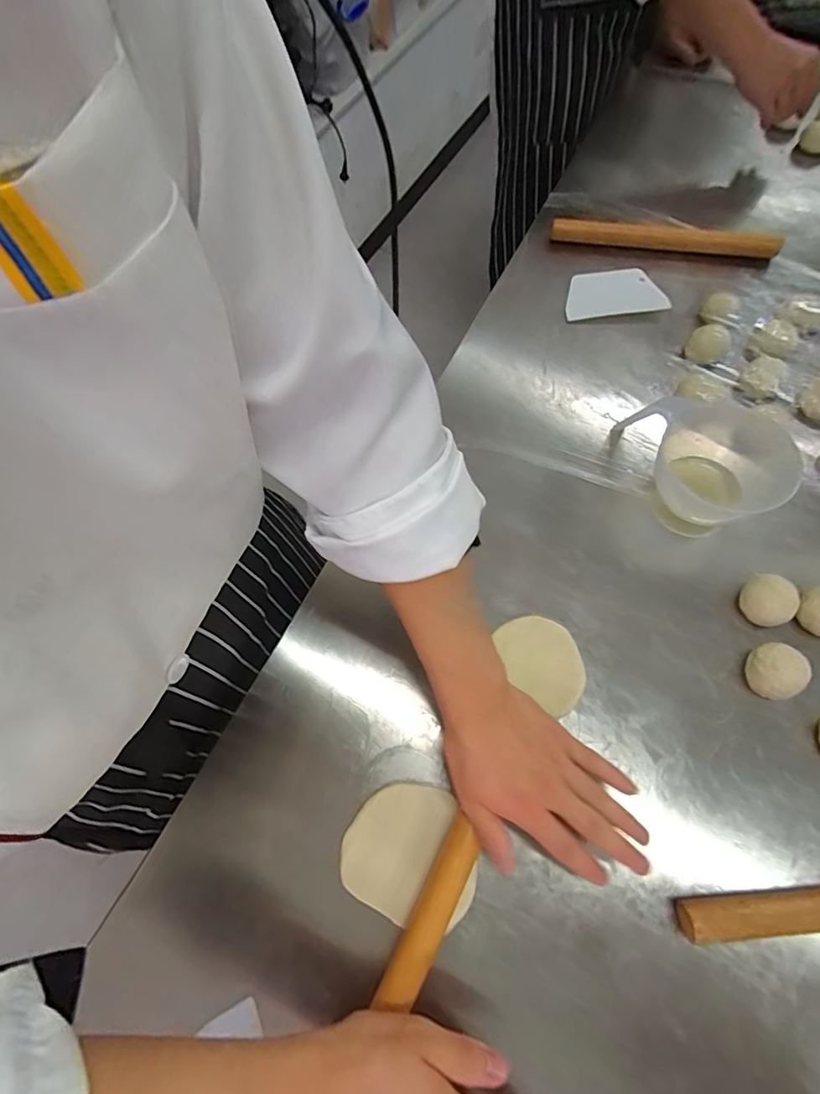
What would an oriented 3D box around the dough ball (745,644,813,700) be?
[{"bbox_3d":[0.323,0.110,0.435,0.046,0.029,0.045,-1,66,2],"label":"dough ball"}]

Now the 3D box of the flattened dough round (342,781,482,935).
[{"bbox_3d":[0.003,0.248,0.401,0.106,0.007,0.096,23,68,12],"label":"flattened dough round"}]

